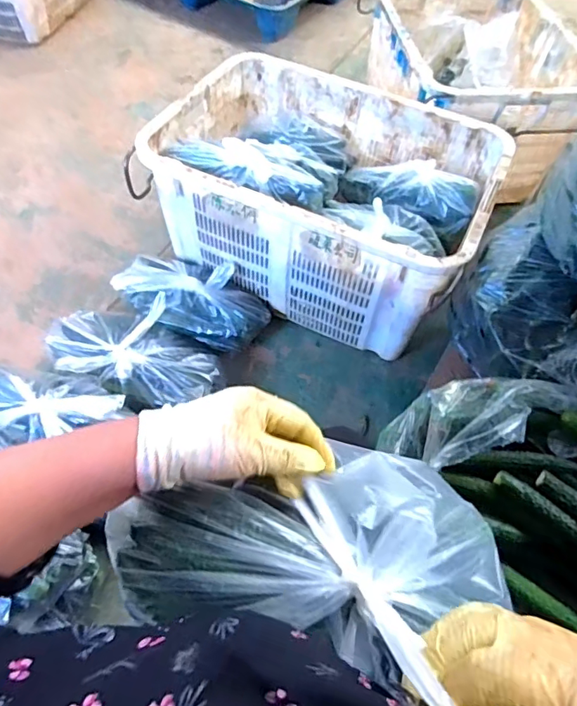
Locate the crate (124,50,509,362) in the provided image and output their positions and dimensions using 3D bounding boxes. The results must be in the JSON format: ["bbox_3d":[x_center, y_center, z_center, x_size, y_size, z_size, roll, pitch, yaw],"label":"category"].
[{"bbox_3d":[0.075,-0.346,1.110,0.655,0.308,0.467,23,58,11],"label":"crate"}]

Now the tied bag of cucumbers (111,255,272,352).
[{"bbox_3d":[-0.211,-0.126,1.084,0.336,0.120,0.161,18,57,8],"label":"tied bag of cucumbers"}]

